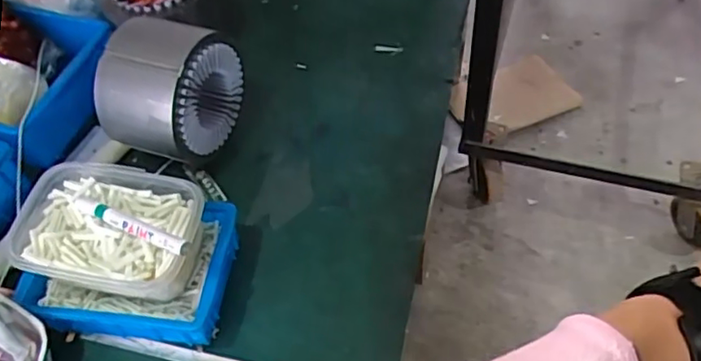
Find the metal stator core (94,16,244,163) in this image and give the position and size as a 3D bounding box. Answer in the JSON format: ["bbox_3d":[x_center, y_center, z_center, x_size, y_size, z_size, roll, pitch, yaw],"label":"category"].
[{"bbox_3d":[-0.205,-0.098,0.694,0.111,0.158,0.134,14,56,15],"label":"metal stator core"}]

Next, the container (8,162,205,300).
[{"bbox_3d":[-0.226,0.055,0.581,0.173,0.071,0.118,6,54,10],"label":"container"}]

